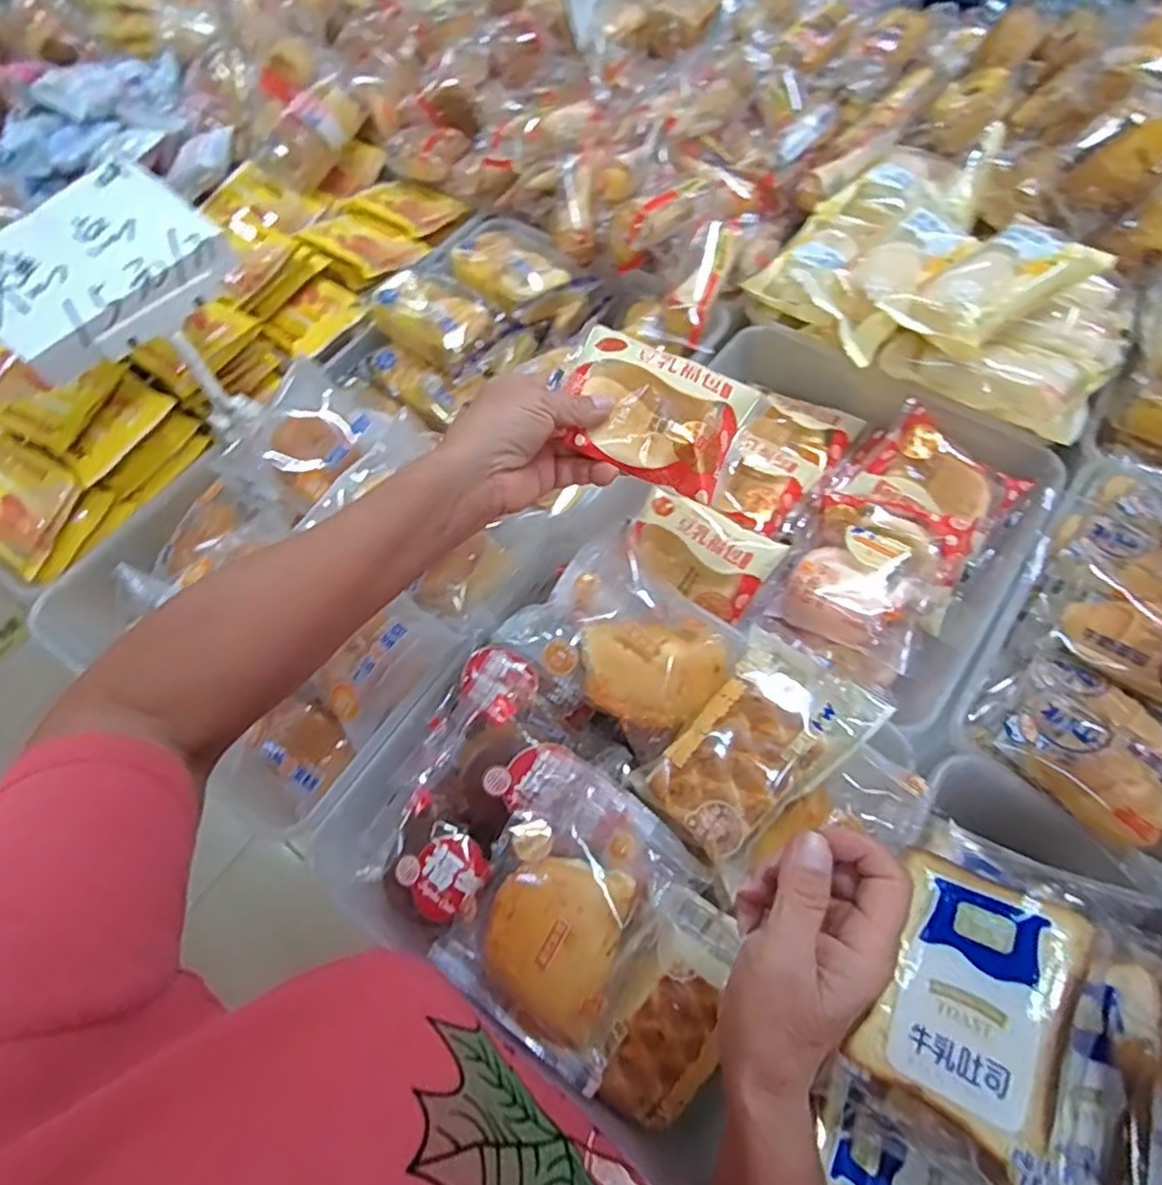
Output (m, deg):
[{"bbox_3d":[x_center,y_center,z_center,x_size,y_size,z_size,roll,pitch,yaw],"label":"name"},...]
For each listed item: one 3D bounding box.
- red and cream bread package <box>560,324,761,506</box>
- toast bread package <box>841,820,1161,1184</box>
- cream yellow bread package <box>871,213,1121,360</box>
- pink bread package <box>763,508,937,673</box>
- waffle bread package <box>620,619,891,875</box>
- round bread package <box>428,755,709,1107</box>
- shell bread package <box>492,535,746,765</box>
[{"bbox_3d":[0.042,-0.110,0.398,0.106,0.030,0.083,21,65,13],"label":"red and cream bread package"},{"bbox_3d":[0.187,0.182,0.311,0.089,0.027,0.128,15,66,42],"label":"toast bread package"},{"bbox_3d":[0.299,-0.225,0.487,0.121,0.042,0.074,-36,63,7],"label":"cream yellow bread package"},{"bbox_3d":[0.213,-0.010,0.502,0.102,0.041,0.106,29,67,17],"label":"pink bread package"},{"bbox_3d":[0.101,0.088,0.386,0.126,0.036,0.082,-40,67,-17],"label":"waffle bread package"},{"bbox_3d":[-0.005,0.175,0.369,0.105,0.040,0.131,30,68,17],"label":"round bread package"},{"bbox_3d":[0.028,0.031,0.429,0.131,0.050,0.099,34,69,18],"label":"shell bread package"}]

